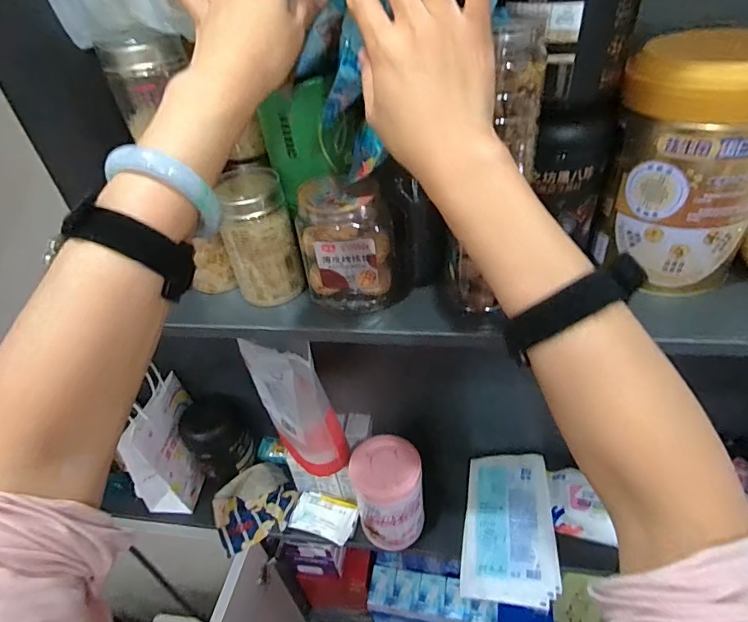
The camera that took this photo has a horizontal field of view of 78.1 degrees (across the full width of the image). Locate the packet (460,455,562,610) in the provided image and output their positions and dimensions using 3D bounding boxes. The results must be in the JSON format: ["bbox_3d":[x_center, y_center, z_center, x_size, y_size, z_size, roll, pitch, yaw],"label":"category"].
[{"bbox_3d":[0.207,0.329,0.714,0.134,0.015,0.216,-9,46,24],"label":"packet"}]

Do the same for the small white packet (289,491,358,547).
[{"bbox_3d":[-0.081,0.333,0.750,0.100,0.024,0.070,7,41,17],"label":"small white packet"}]

